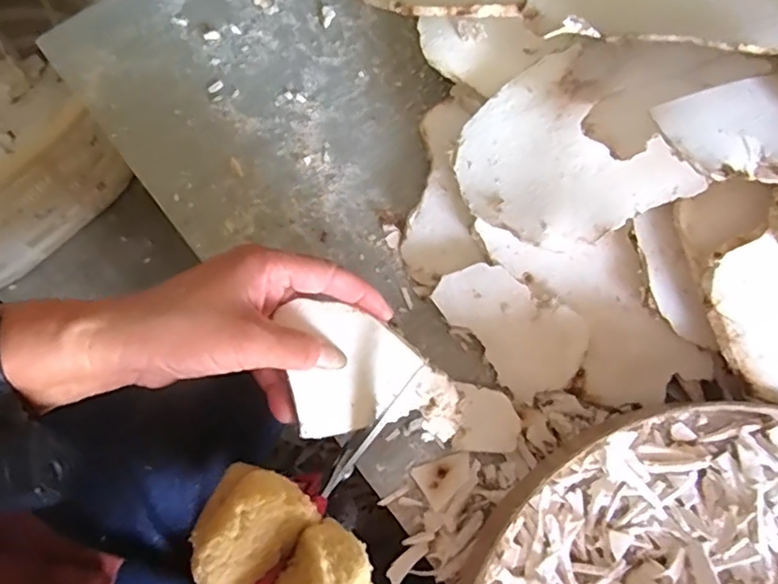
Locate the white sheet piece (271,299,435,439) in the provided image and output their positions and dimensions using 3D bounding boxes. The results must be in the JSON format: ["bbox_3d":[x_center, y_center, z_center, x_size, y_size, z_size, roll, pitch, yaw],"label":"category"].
[{"bbox_3d":[-0.018,0.038,0.330,0.074,0.005,0.072,-11,80,-12],"label":"white sheet piece"}]

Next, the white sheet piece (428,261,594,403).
[{"bbox_3d":[0.077,0.019,0.368,0.060,0.004,0.092,-41,86,13],"label":"white sheet piece"}]

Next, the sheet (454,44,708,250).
[{"bbox_3d":[0.100,-0.077,0.358,0.104,0.013,0.120,-38,76,5],"label":"sheet"}]

